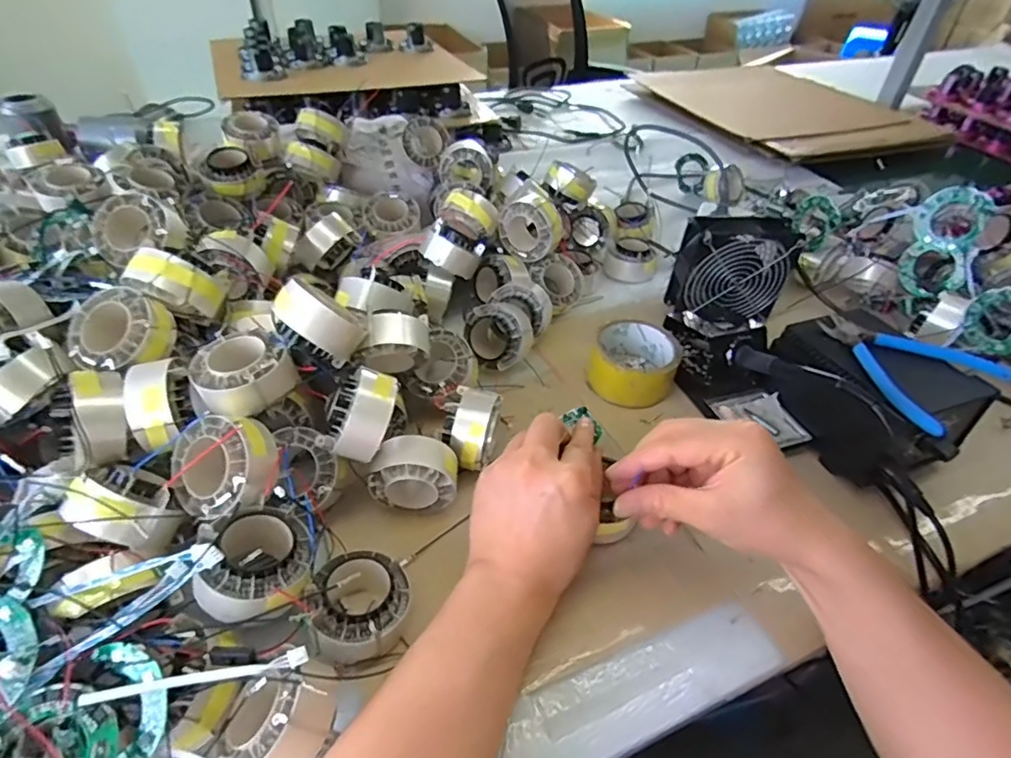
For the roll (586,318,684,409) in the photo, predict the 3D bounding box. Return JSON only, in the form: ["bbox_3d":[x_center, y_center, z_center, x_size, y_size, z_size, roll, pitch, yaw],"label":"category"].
[{"bbox_3d":[0.126,-0.013,0.561,0.086,0.047,0.092,2,43,-1],"label":"roll"}]

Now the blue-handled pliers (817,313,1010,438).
[{"bbox_3d":[0.335,-0.018,0.476,0.129,0.014,0.134,-22,48,-25],"label":"blue-handled pliers"}]

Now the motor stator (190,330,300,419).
[{"bbox_3d":[-0.190,-0.007,0.402,0.063,0.026,0.065,-31,52,-31],"label":"motor stator"}]

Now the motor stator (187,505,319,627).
[{"bbox_3d":[-0.154,0.115,0.348,0.066,0.047,0.070,8,39,-6],"label":"motor stator"}]

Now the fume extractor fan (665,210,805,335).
[{"bbox_3d":[0.256,-0.120,0.632,0.119,0.116,0.055,-3,43,-6],"label":"fume extractor fan"}]

